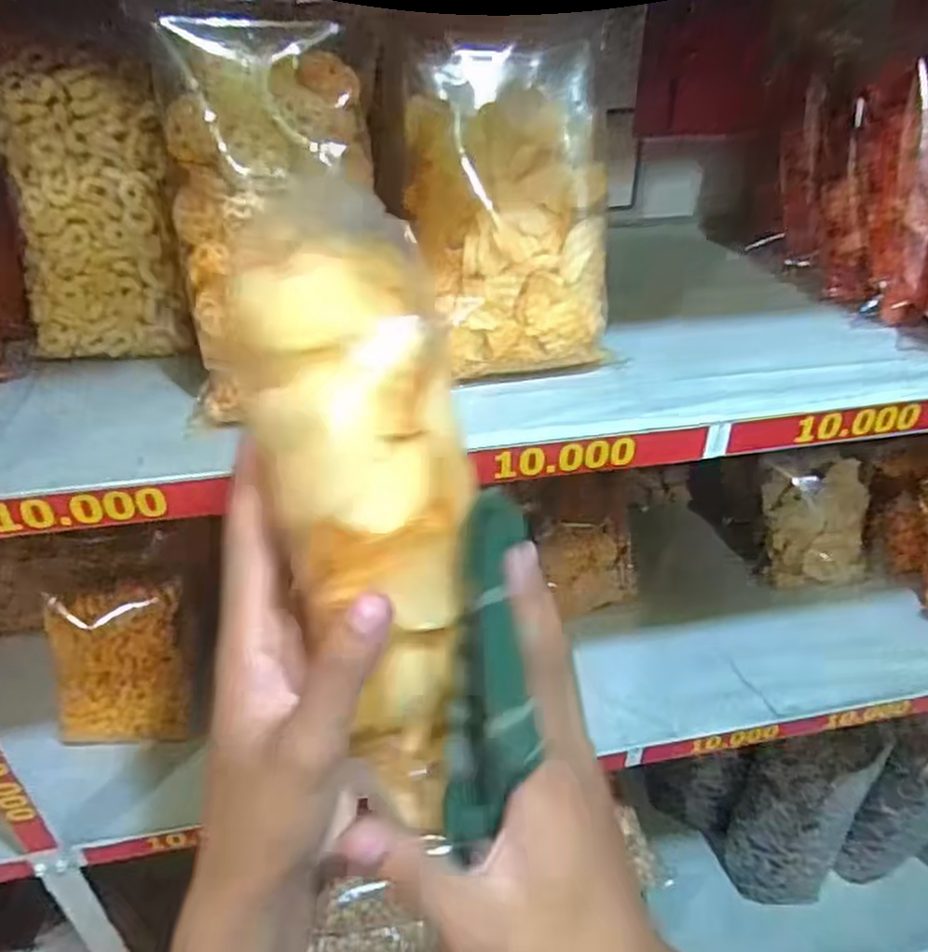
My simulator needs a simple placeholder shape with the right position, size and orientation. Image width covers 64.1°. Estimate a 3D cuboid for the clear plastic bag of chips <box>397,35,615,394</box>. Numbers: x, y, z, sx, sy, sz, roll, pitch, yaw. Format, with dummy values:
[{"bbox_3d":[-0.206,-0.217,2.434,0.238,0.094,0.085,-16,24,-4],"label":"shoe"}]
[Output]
[{"bbox_3d":[0.029,-0.178,0.519,0.127,0.207,0.075,-8,13,-9],"label":"clear plastic bag of chips"}]

